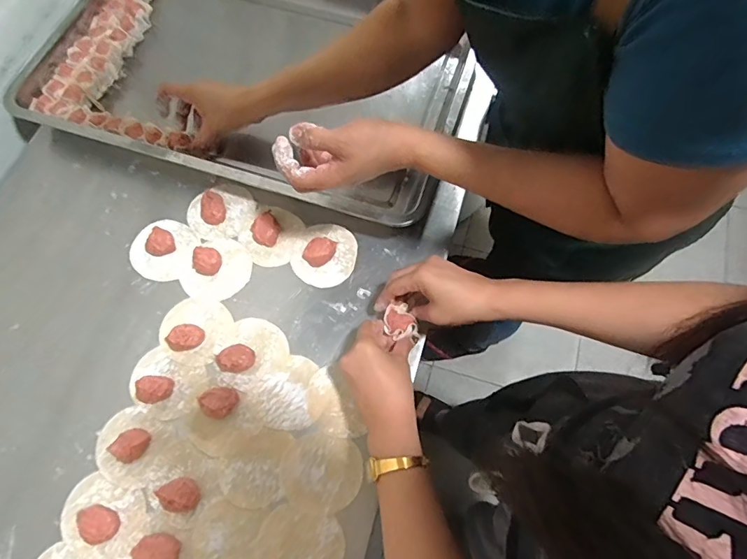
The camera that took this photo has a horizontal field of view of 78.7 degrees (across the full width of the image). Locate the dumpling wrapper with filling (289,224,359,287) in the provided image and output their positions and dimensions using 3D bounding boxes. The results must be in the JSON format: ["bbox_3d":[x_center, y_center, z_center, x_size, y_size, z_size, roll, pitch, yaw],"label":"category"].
[{"bbox_3d":[-0.060,-0.035,0.565,0.077,0.021,0.085,15,69,7],"label":"dumpling wrapper with filling"}]

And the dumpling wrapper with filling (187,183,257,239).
[{"bbox_3d":[-0.199,-0.091,0.594,0.085,0.018,0.081,0,68,1],"label":"dumpling wrapper with filling"}]

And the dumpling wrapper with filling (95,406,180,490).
[{"bbox_3d":[-0.255,0.177,0.480,0.085,0.020,0.072,23,70,10],"label":"dumpling wrapper with filling"}]

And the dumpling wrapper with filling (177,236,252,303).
[{"bbox_3d":[-0.192,-0.017,0.558,0.079,0.018,0.080,5,68,3],"label":"dumpling wrapper with filling"}]

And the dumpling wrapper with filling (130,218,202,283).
[{"bbox_3d":[-0.265,-0.040,0.569,0.079,0.017,0.078,0,68,1],"label":"dumpling wrapper with filling"}]

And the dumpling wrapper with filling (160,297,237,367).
[{"bbox_3d":[-0.208,0.056,0.527,0.080,0.019,0.078,24,71,10],"label":"dumpling wrapper with filling"}]

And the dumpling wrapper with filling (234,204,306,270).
[{"bbox_3d":[-0.131,-0.062,0.574,0.072,0.025,0.081,23,71,10],"label":"dumpling wrapper with filling"}]

